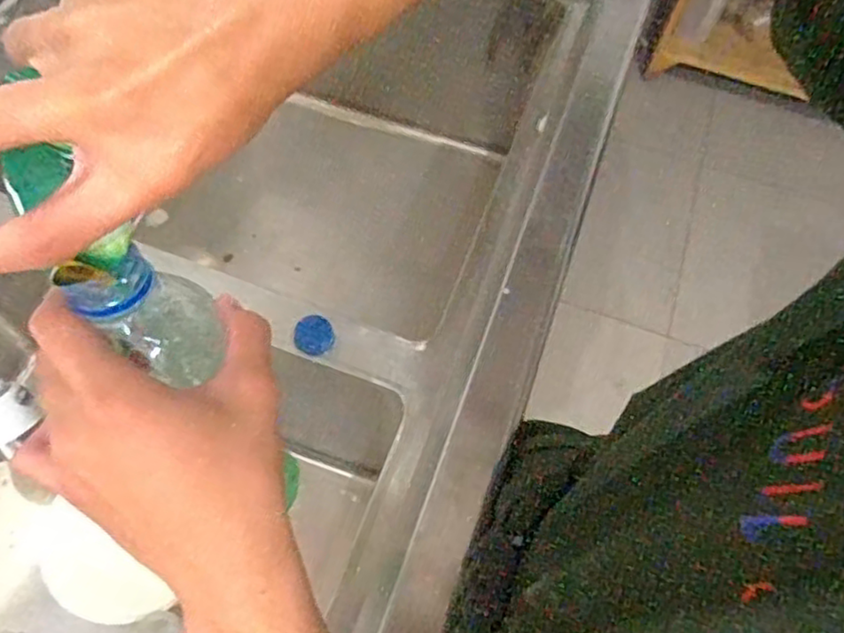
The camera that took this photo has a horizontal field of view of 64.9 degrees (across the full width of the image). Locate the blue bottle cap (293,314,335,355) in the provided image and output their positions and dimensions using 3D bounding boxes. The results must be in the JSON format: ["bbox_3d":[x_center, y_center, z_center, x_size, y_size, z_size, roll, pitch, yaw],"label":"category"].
[{"bbox_3d":[-0.089,0.015,0.554,0.030,0.012,0.032,2,61,-3],"label":"blue bottle cap"}]

